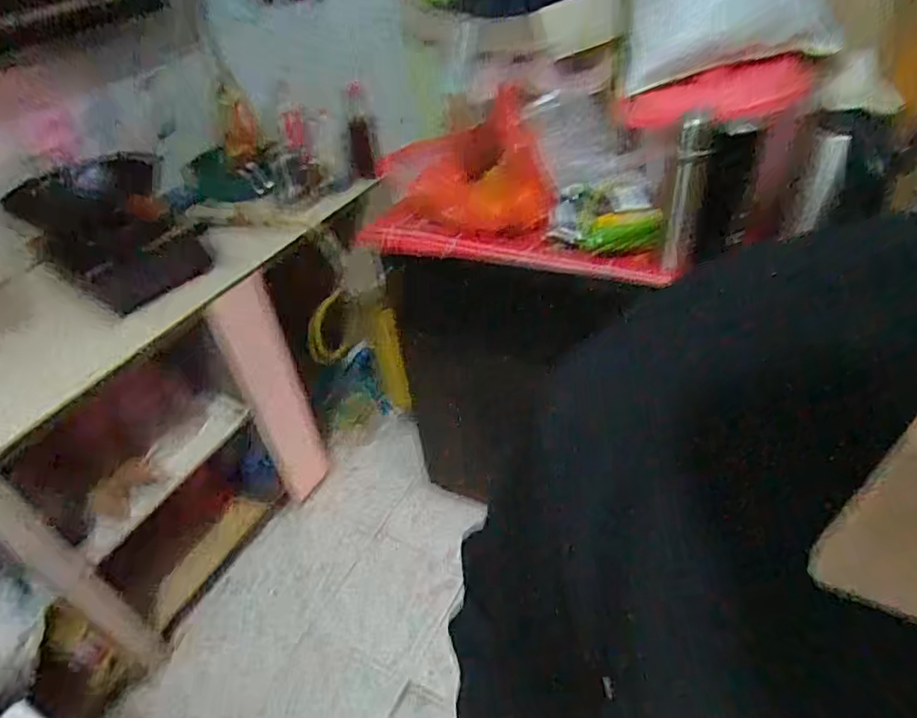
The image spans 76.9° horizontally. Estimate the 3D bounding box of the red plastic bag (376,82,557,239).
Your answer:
[{"bbox_3d":[0.012,-0.369,1.100,0.341,0.234,0.164,8,42,17],"label":"red plastic bag"}]

